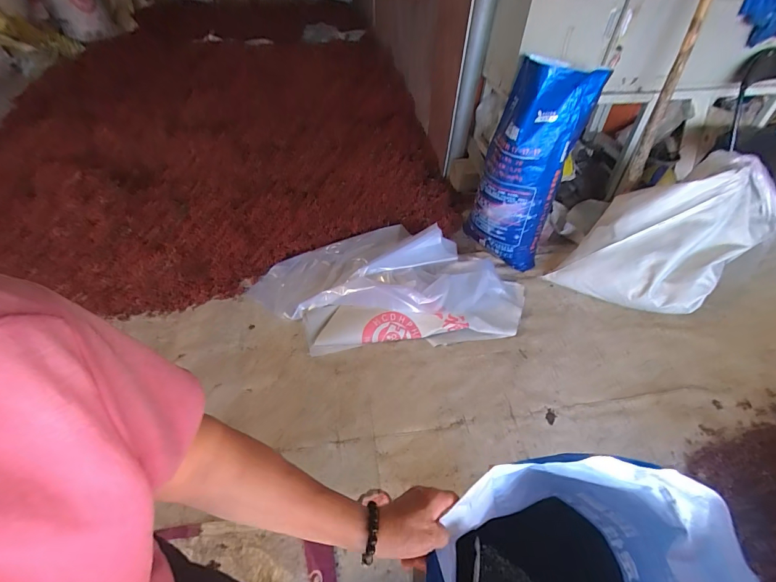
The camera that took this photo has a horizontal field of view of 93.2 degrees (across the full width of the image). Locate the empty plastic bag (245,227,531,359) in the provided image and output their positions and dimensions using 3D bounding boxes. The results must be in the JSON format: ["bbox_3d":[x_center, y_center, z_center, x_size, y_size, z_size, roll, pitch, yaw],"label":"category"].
[{"bbox_3d":[-0.012,-0.039,1.725,1.228,0.183,0.644,-5,48,-1],"label":"empty plastic bag"}]

